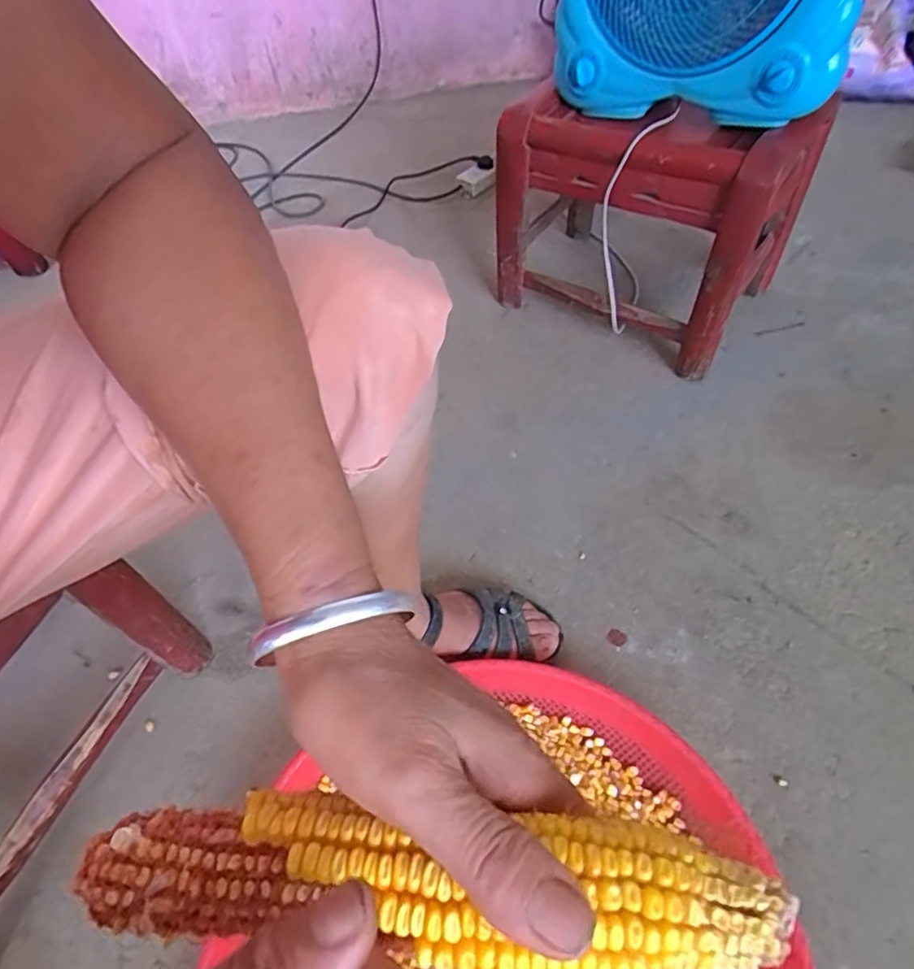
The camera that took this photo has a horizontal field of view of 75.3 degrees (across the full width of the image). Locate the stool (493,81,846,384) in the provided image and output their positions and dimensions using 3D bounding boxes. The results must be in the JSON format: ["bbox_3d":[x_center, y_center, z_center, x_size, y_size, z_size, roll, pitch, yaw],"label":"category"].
[{"bbox_3d":[0.304,-0.422,0.928,0.362,0.326,0.329,25,59,24],"label":"stool"}]

